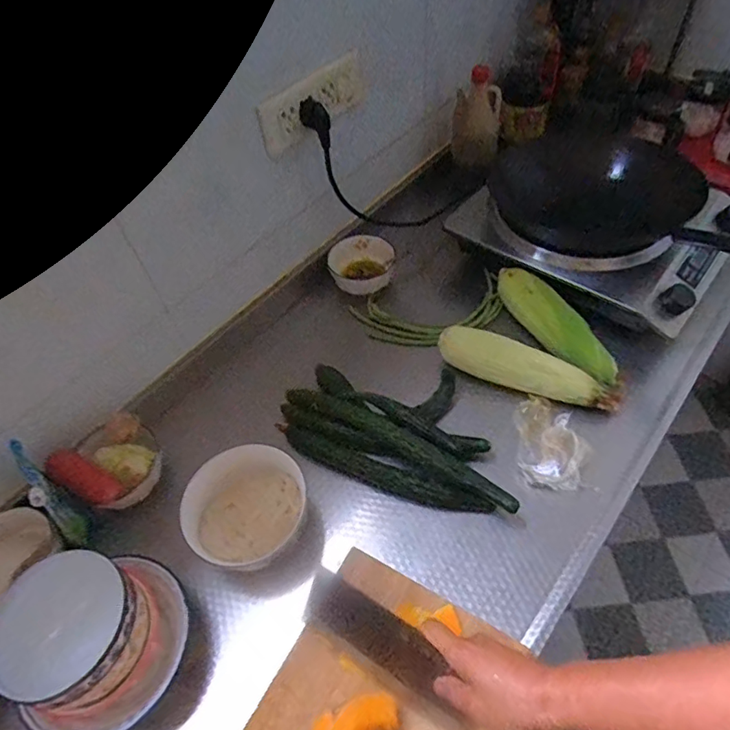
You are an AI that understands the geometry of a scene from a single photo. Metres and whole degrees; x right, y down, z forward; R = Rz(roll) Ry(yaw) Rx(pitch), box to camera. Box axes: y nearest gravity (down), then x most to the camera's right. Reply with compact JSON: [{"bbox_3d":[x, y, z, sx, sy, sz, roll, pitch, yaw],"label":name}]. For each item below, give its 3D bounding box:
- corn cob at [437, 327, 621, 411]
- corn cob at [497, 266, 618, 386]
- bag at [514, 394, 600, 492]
[{"bbox_3d":[0.225,0.004,0.722,0.251,0.050,0.050,19,57,19],"label":"corn cob"},{"bbox_3d":[0.276,-0.061,0.758,0.062,0.056,0.235,-24,54,-12],"label":"corn cob"},{"bbox_3d":[0.246,0.096,0.674,0.088,0.032,0.137,0,53,6],"label":"bag"}]

